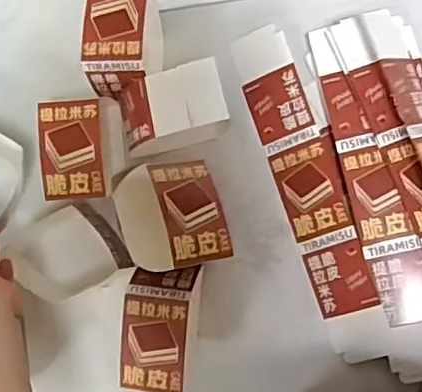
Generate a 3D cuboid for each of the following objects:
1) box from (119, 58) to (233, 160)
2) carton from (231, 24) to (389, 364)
[{"bbox_3d":[-0.038,-0.083,0.589,0.110,0.079,0.063,-13,86,7],"label":"box"},{"bbox_3d":[0.101,-0.007,0.600,0.065,0.006,0.339,-22,82,22],"label":"carton"}]

